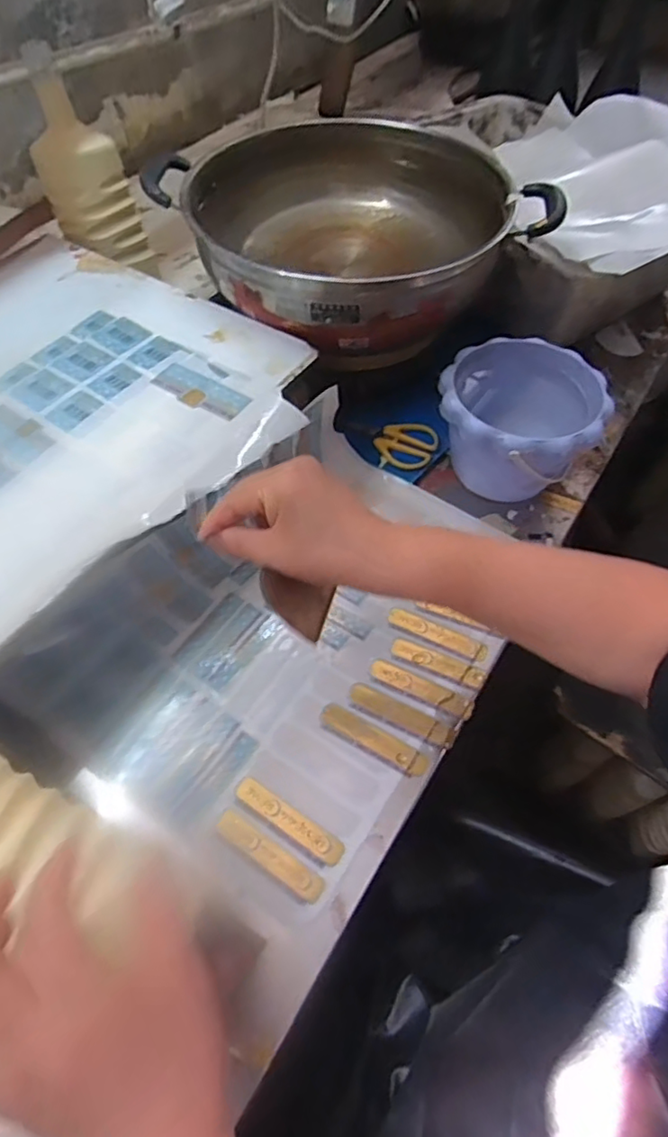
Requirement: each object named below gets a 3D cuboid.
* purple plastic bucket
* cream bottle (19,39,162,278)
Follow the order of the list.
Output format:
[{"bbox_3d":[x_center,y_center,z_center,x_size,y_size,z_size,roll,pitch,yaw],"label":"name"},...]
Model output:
[{"bbox_3d":[0.182,-0.141,0.616,0.149,0.118,0.148,2,58,-3],"label":"purple plastic bucket"},{"bbox_3d":[-0.281,-0.436,0.667,0.084,0.219,0.069,19,56,36],"label":"cream bottle"}]

